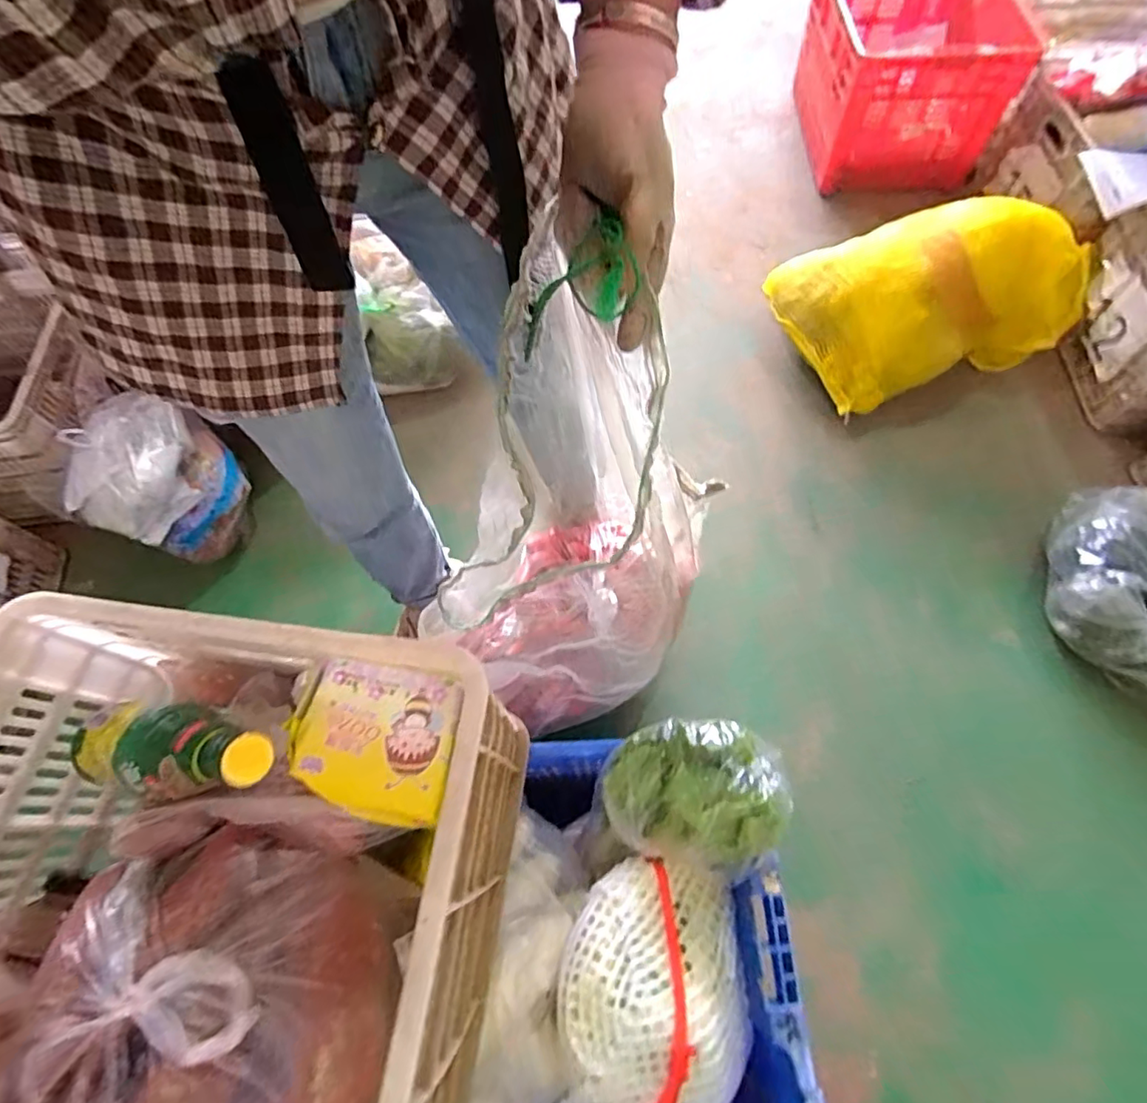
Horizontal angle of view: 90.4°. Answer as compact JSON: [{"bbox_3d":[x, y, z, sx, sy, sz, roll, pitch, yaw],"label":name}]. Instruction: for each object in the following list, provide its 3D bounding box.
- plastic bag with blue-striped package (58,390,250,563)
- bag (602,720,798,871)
[{"bbox_3d":[-0.723,-0.119,1.011,0.205,0.235,0.228,17,67,11],"label":"plastic bag with blue-striped package"},{"bbox_3d":[0.128,0.248,0.592,0.189,0.085,0.136,3,65,4],"label":"bag"}]

